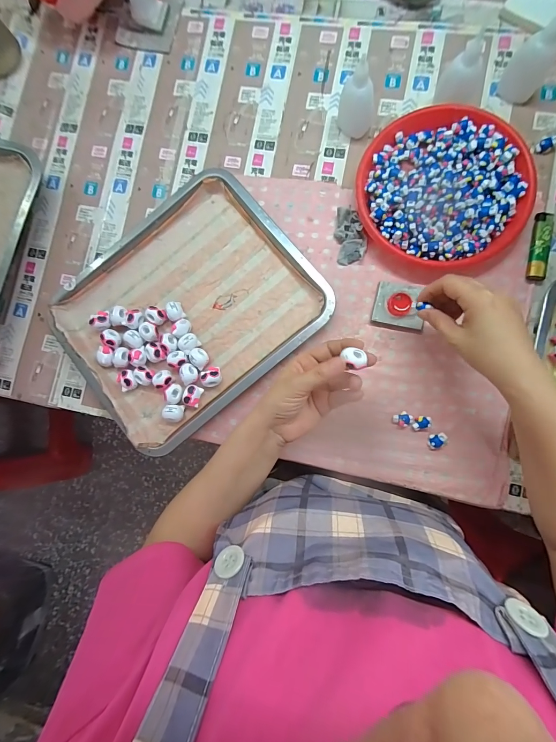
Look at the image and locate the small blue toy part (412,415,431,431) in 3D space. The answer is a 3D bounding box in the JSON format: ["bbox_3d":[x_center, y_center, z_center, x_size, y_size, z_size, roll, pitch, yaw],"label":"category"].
[{"bbox_3d":[0.172,0.062,0.388,0.023,0.009,0.016,-20,84,4],"label":"small blue toy part"}]

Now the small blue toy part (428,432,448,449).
[{"bbox_3d":[0.189,0.082,0.386,0.022,0.012,0.016,-31,84,3],"label":"small blue toy part"}]

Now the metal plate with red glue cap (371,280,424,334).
[{"bbox_3d":[0.150,-0.081,0.399,0.060,0.019,0.054,9,87,6],"label":"metal plate with red glue cap"}]

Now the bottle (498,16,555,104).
[{"bbox_3d":[0.302,-0.367,0.373,0.047,0.073,0.053,35,90,7],"label":"bottle"}]

